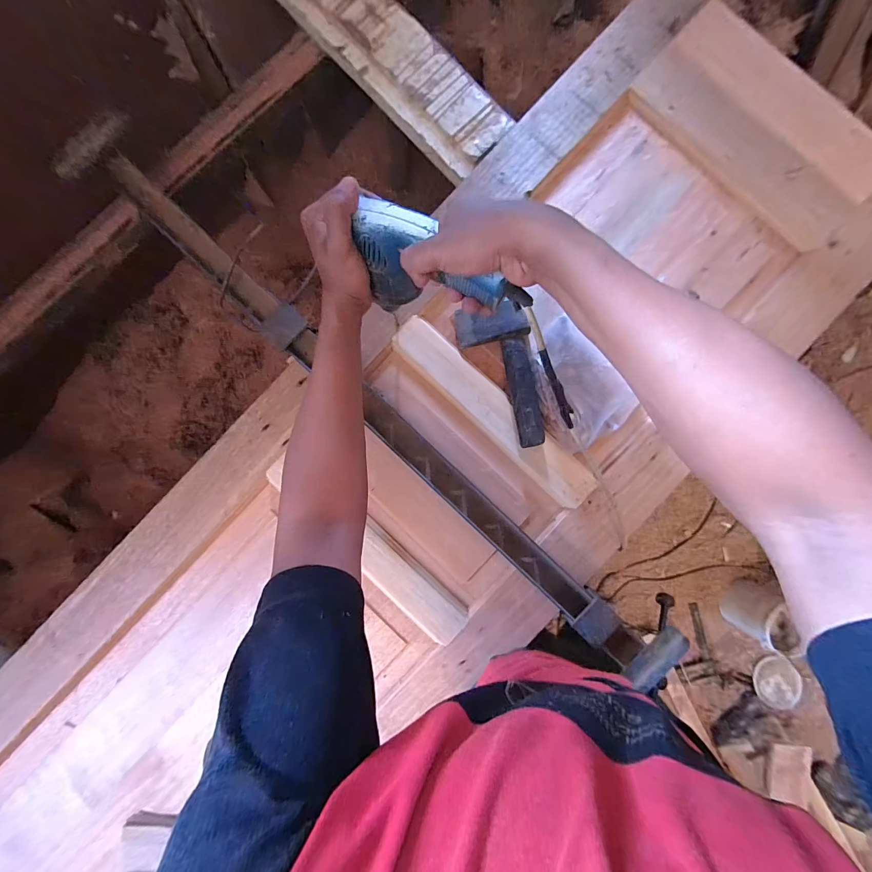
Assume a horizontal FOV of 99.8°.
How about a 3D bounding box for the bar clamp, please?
[{"bbox_3d":[-0.114,-0.068,0.580,1.212,0.058,0.090,43,89,2],"label":"bar clamp"}]

